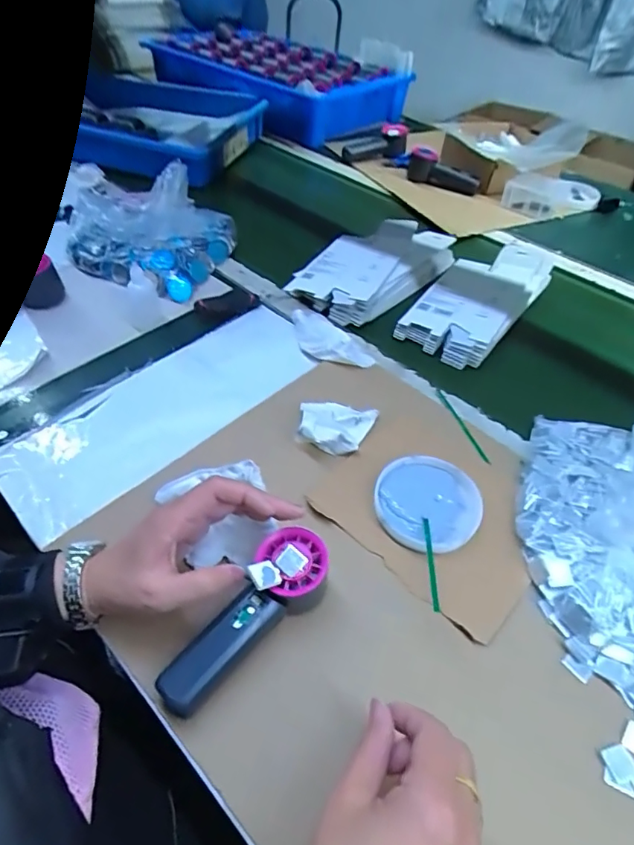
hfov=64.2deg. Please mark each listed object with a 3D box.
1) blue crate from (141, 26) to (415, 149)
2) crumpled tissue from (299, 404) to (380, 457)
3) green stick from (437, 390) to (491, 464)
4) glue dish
[{"bbox_3d":[-0.086,-0.917,1.353,0.584,0.151,0.431,30,51,27],"label":"blue crate"},{"bbox_3d":[0.024,0.001,0.546,0.081,0.032,0.068,4,47,-1],"label":"crumpled tissue"},{"bbox_3d":[0.167,0.003,0.575,0.008,0.004,0.122,-9,48,-14],"label":"green stick"},{"bbox_3d":[0.107,0.078,0.488,0.099,0.018,0.102,3,47,-3],"label":"glue dish"}]

